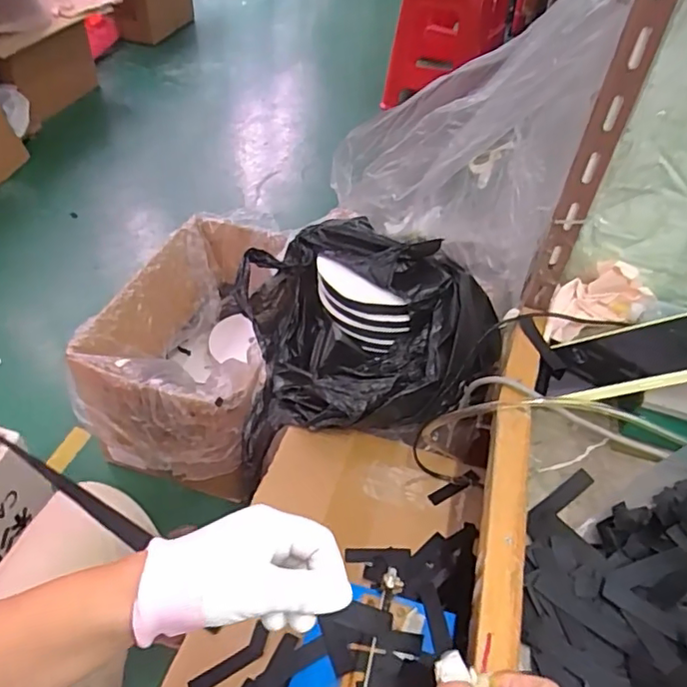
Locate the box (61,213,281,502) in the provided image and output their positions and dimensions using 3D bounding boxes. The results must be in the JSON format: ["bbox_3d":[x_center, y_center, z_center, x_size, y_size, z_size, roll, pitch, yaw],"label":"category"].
[{"bbox_3d":[-0.270,-0.007,1.211,0.342,0.271,0.519,16,47,10],"label":"box"}]

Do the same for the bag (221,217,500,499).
[{"bbox_3d":[0.023,-0.029,0.830,0.340,0.164,0.339,-4,46,-9],"label":"bag"}]

